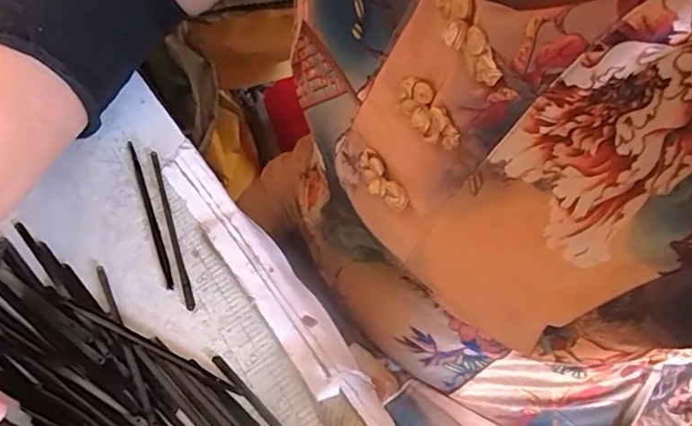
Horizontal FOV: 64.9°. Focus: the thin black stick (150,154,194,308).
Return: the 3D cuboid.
[{"bbox_3d":[-0.094,0.007,0.292,0.004,0.004,0.099,-18,60,-11],"label":"thin black stick"}]

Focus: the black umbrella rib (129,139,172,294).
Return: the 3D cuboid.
[{"bbox_3d":[-0.108,-0.002,0.297,0.004,0.004,0.100,-19,61,-12],"label":"black umbrella rib"}]

